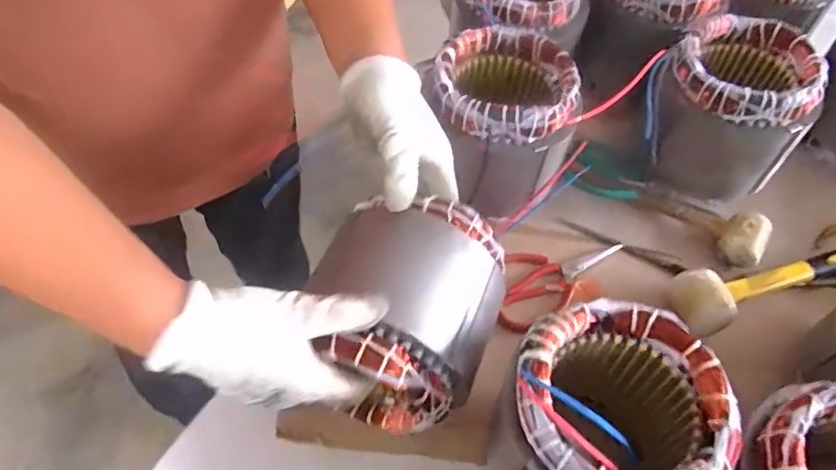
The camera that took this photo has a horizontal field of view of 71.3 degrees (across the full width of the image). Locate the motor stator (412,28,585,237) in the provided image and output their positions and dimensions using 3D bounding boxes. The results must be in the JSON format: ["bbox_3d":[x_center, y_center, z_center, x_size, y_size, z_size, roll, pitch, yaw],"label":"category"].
[{"bbox_3d":[0.081,-0.119,0.616,0.144,0.147,0.150,-5,56,-4],"label":"motor stator"}]

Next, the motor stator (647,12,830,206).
[{"bbox_3d":[0.331,-0.132,0.634,0.144,0.146,0.143,24,59,15],"label":"motor stator"}]

